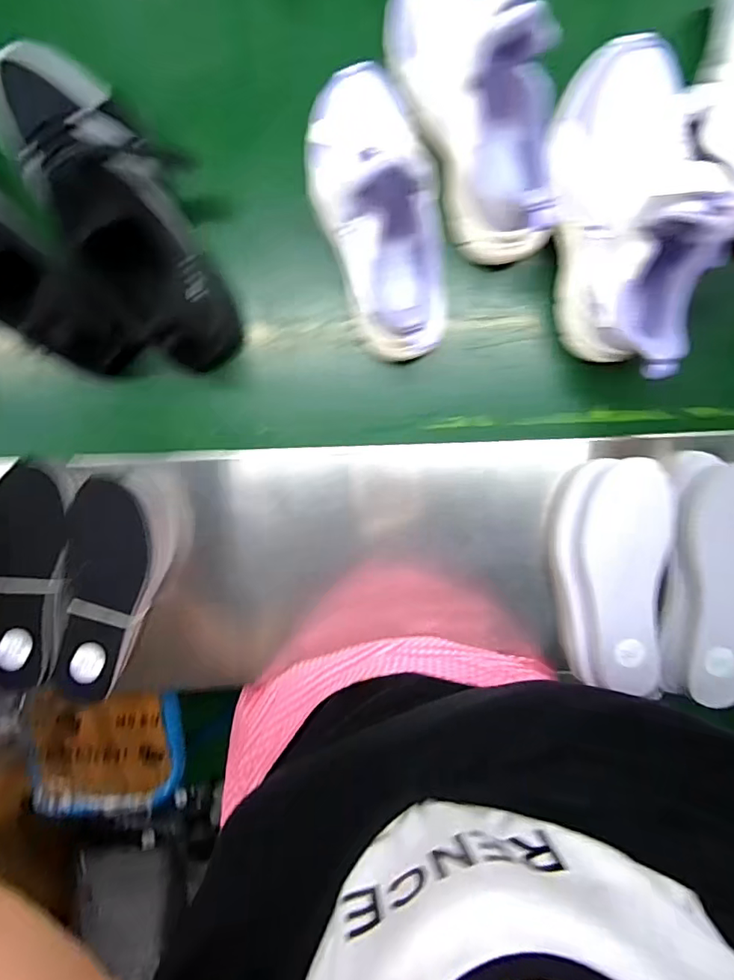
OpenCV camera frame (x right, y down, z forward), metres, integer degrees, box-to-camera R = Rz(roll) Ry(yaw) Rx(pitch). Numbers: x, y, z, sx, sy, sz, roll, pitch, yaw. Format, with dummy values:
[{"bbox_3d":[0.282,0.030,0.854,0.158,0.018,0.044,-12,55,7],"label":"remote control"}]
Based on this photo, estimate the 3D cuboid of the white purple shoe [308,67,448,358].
[{"bbox_3d":[0.009,-0.233,0.429,0.093,0.126,0.235,-13,99,2],"label":"white purple shoe"}]

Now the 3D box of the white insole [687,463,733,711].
[{"bbox_3d":[0.326,0.085,0.453,0.066,0.027,0.208,-2,99,0],"label":"white insole"}]

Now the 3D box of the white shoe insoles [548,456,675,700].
[{"bbox_3d":[0.228,0.079,0.481,0.093,0.044,0.213,-5,99,1],"label":"white shoe insoles"}]

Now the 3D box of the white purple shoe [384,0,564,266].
[{"bbox_3d":[0.087,-0.317,0.407,0.093,0.114,0.239,-17,98,2],"label":"white purple shoe"}]

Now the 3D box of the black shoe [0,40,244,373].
[{"bbox_3d":[-0.211,-0.240,0.428,0.091,0.123,0.284,-32,97,5],"label":"black shoe"}]

